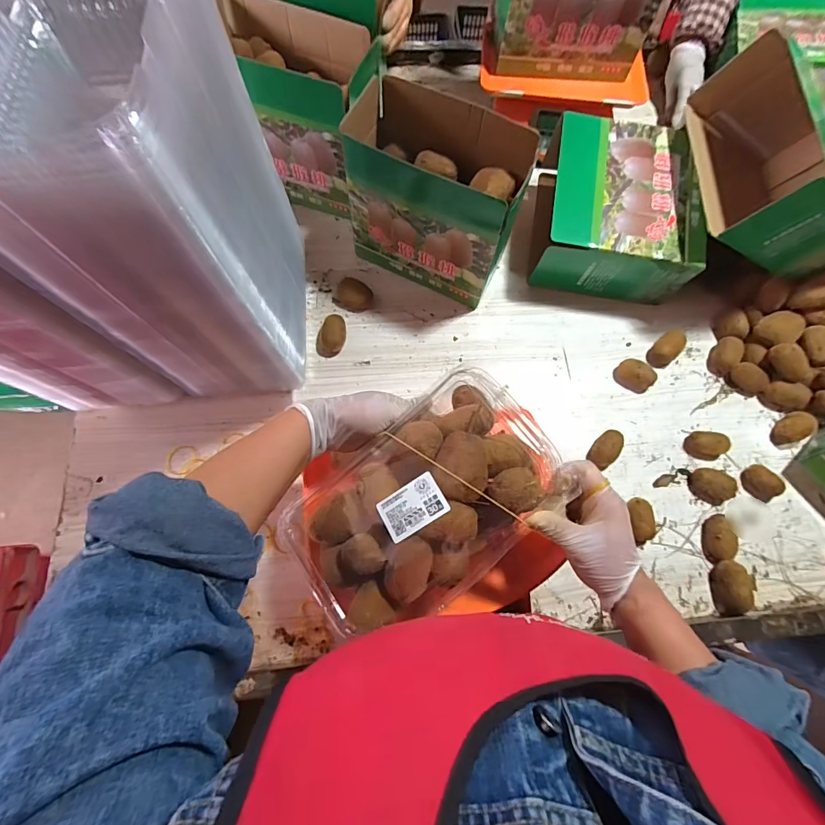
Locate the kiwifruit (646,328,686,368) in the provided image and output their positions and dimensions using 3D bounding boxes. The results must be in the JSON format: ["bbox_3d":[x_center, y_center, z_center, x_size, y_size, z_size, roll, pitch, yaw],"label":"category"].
[{"bbox_3d":[0.425,-0.106,0.687,0.038,0.038,0.058,39,75,10],"label":"kiwifruit"}]

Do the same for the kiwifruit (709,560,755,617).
[{"bbox_3d":[0.440,0.241,0.567,0.039,0.036,0.067,-7,73,-4],"label":"kiwifruit"}]

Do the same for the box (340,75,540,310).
[{"bbox_3d":[0.034,-0.320,0.641,0.248,0.227,0.144,29,74,7],"label":"box"}]

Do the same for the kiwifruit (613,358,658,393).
[{"bbox_3d":[0.360,-0.058,0.666,0.058,0.033,0.041,43,76,11],"label":"kiwifruit"}]

